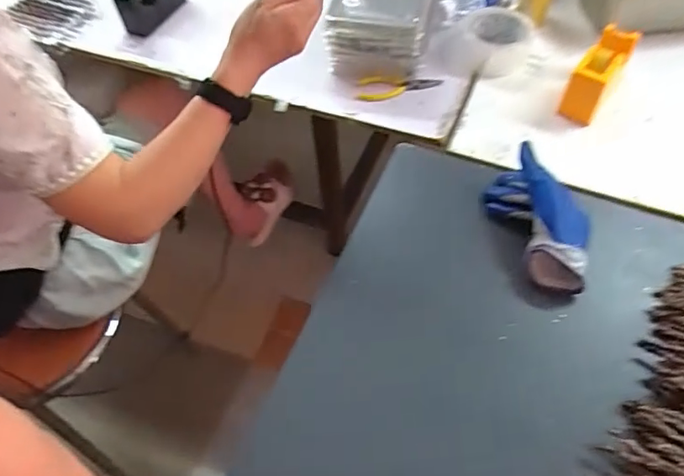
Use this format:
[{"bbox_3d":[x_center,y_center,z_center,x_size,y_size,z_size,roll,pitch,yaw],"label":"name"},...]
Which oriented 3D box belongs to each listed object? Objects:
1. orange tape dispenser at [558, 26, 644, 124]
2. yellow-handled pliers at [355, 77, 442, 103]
[{"bbox_3d":[0.374,-0.238,0.773,0.052,0.081,0.136,30,62,21],"label":"orange tape dispenser"},{"bbox_3d":[0.089,-0.238,0.834,0.134,0.010,0.055,-2,56,1],"label":"yellow-handled pliers"}]

